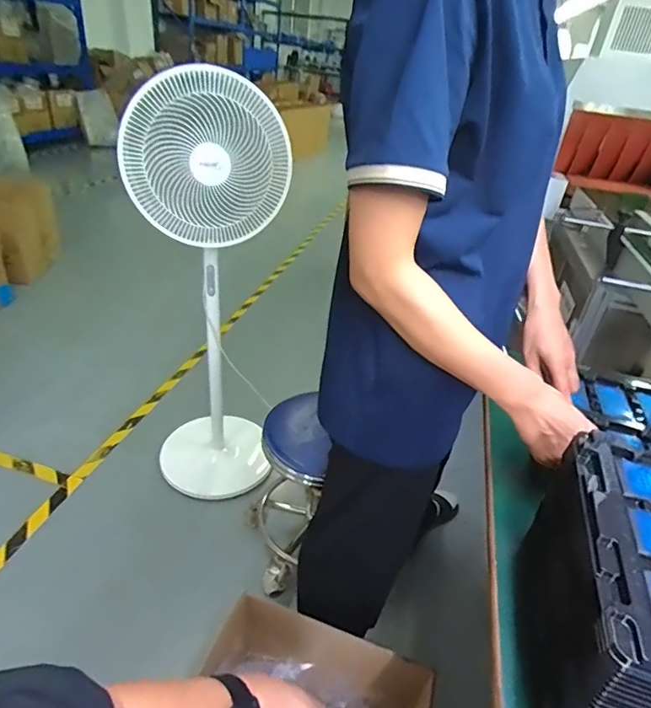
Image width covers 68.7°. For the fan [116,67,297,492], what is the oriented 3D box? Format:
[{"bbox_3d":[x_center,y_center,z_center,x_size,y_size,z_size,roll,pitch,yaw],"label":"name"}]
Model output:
[{"bbox_3d":[-0.301,-0.113,1.273,0.337,1.096,0.307,-3,34,-14],"label":"fan"}]

